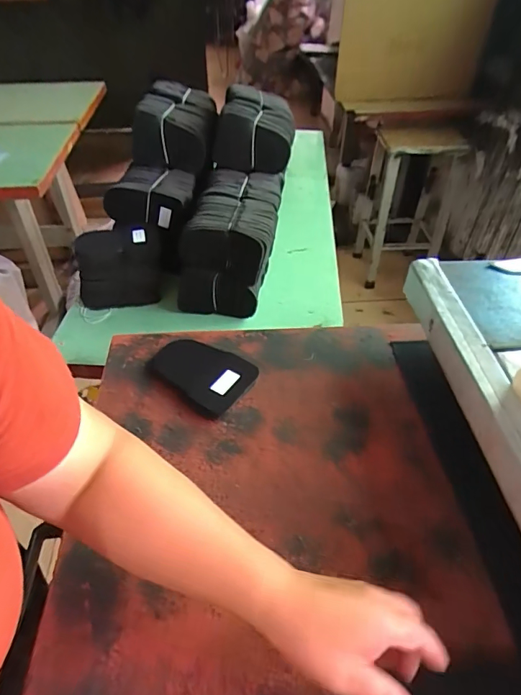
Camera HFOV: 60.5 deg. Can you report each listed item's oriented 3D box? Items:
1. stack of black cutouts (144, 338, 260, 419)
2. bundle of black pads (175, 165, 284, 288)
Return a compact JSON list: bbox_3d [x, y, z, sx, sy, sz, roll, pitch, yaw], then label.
[{"bbox_3d":[-0.081,0.035,0.637,0.143,0.024,0.102,30,51,26],"label":"stack of black cutouts"},{"bbox_3d":[-0.044,-0.237,0.846,0.162,0.106,0.239,8,45,8],"label":"bundle of black pads"}]

